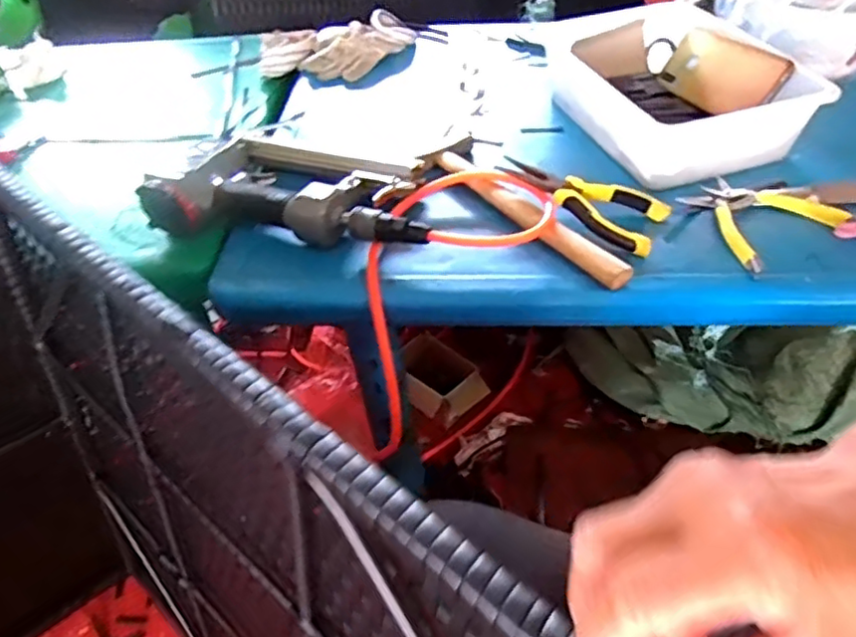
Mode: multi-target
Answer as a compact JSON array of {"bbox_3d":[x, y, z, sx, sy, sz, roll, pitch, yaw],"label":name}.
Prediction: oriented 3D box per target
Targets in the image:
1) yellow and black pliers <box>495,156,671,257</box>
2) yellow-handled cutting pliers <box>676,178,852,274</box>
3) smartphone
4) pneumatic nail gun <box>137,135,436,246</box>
[{"bbox_3d":[0.141,-0.108,0.598,0.154,0.035,0.077,21,49,24],"label":"yellow and black pliers"},{"bbox_3d":[0.297,-0.097,0.586,0.120,0.013,0.113,-24,47,-19],"label":"yellow-handled cutting pliers"},{"bbox_3d":[0.326,-0.277,0.721,0.010,0.077,0.172,19,27,-32],"label":"smartphone"},{"bbox_3d":[-0.121,-0.132,0.633,0.279,0.054,0.148,9,46,13],"label":"pneumatic nail gun"}]

